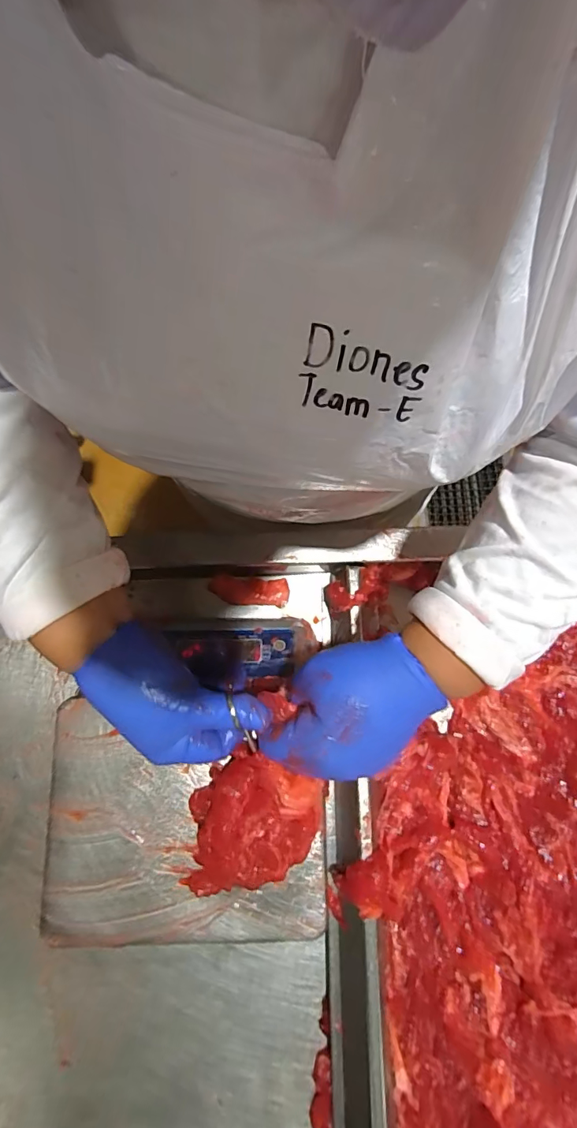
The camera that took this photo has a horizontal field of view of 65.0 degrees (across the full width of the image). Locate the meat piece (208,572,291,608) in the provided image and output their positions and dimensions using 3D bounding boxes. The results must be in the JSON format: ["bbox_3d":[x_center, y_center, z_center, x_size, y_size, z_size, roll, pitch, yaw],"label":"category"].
[{"bbox_3d":[-0.046,0.031,0.525,0.093,0.013,0.034,6,77,2],"label":"meat piece"}]

